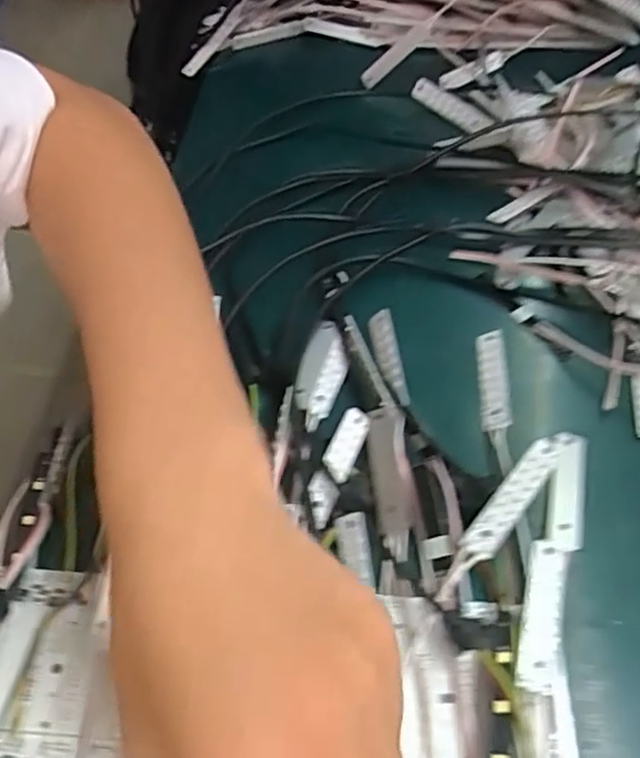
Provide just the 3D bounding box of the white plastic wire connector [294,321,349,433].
[{"bbox_3d":[0.000,-0.002,0.327,0.021,0.009,0.064,13,54,9],"label":"white plastic wire connector"}]

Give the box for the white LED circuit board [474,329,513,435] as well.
[{"bbox_3d":[0.085,0.000,0.333,0.013,0.004,0.061,4,52,3],"label":"white LED circuit board"}]

